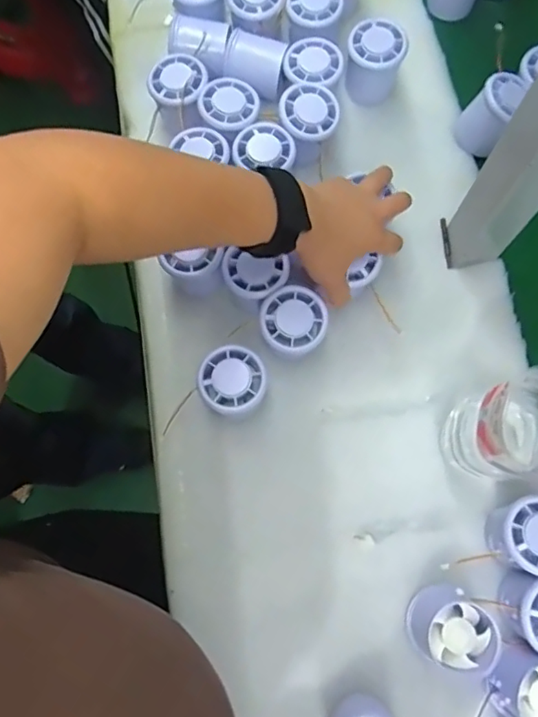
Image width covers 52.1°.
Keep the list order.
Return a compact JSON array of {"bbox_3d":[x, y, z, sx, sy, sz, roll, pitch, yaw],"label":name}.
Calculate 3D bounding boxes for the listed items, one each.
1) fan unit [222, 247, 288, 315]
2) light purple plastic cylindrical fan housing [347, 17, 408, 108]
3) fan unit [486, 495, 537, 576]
[{"bbox_3d":[-0.012,-0.066,0.488,0.051,0.049,0.046,40,80,10],"label":"fan unit"},{"bbox_3d":[0.105,-0.294,0.551,0.053,0.061,0.051,0,76,1],"label":"light purple plastic cylindrical fan housing"},{"bbox_3d":[0.201,0.136,0.428,0.056,0.057,0.054,0,76,1],"label":"fan unit"}]

